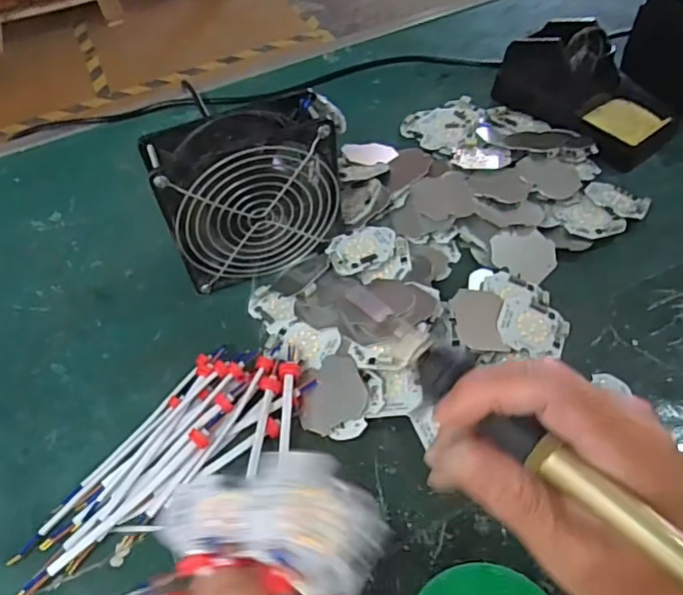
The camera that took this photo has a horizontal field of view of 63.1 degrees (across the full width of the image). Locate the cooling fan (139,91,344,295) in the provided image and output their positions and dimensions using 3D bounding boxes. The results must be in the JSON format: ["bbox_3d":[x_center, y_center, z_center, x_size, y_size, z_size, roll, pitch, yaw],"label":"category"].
[{"bbox_3d":[-0.060,-0.068,0.390,0.118,0.116,0.046,-16,55,-8],"label":"cooling fan"}]

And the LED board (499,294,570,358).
[{"bbox_3d":[0.130,0.020,0.376,0.047,0.004,0.044,27,59,3],"label":"LED board"}]

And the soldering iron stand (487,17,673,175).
[{"bbox_3d":[0.219,-0.190,0.489,0.083,0.073,0.146,-31,58,-18],"label":"soldering iron stand"}]

